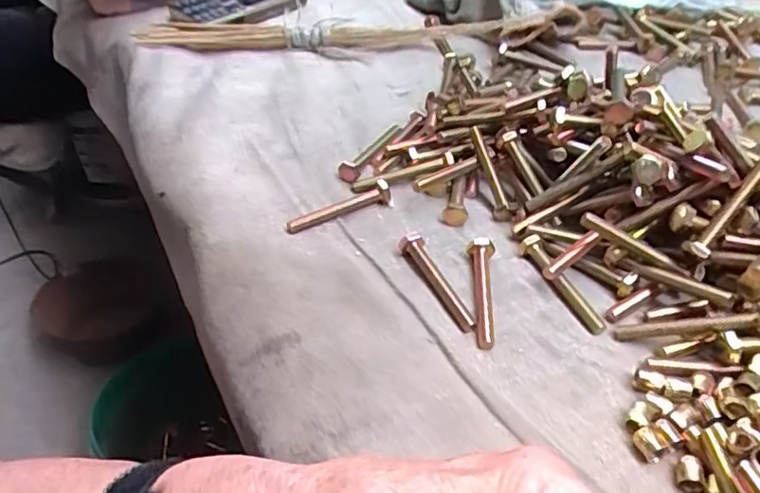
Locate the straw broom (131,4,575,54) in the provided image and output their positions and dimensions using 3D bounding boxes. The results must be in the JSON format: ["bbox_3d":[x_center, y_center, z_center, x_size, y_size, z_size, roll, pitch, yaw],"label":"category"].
[{"bbox_3d":[-0.024,-0.190,0.512,0.371,0.015,0.045,-1,41,2],"label":"straw broom"}]

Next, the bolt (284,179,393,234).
[{"bbox_3d":[-0.025,-0.023,0.349,0.066,0.013,0.011,-18,43,-20],"label":"bolt"}]

